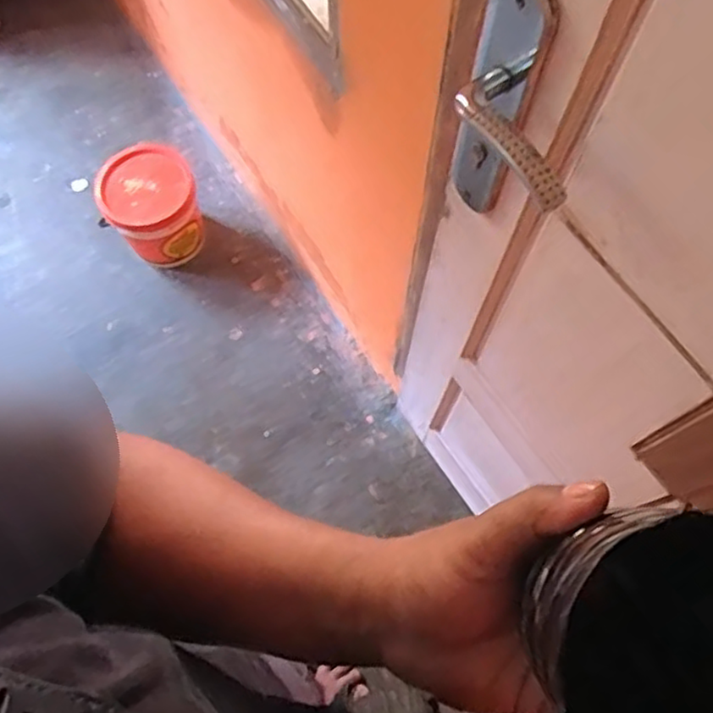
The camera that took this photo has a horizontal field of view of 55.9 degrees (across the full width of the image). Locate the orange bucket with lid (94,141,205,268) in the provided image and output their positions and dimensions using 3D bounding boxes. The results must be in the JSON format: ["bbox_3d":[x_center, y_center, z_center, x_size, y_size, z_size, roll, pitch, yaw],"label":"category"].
[{"bbox_3d":[-0.445,-0.330,1.483,0.192,0.203,0.202,0,69,0],"label":"orange bucket with lid"}]

